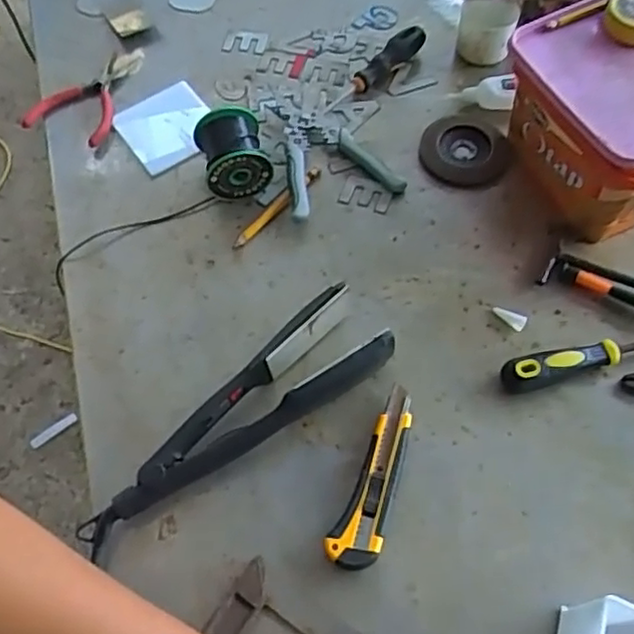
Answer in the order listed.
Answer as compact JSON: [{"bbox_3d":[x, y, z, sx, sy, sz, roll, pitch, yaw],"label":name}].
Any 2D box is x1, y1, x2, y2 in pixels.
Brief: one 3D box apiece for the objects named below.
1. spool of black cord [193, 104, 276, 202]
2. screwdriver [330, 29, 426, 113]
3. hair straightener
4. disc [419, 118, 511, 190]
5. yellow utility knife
[{"bbox_3d":[-0.090,-0.174,0.726,0.068,0.065,0.079,-16,62,-7],"label":"spool of black cord"},{"bbox_3d":[0.073,-0.294,0.805,0.029,0.025,0.158,36,68,20],"label":"screwdriver"},{"bbox_3d":[-0.065,0.086,0.588,0.283,0.057,0.077,-35,66,-16],"label":"hair straightener"},{"bbox_3d":[0.166,-0.186,0.754,0.097,0.011,0.084,31,67,18],"label":"disc"},{"bbox_3d":[0.052,0.135,0.579,0.040,0.019,0.158,17,63,11],"label":"yellow utility knife"}]

